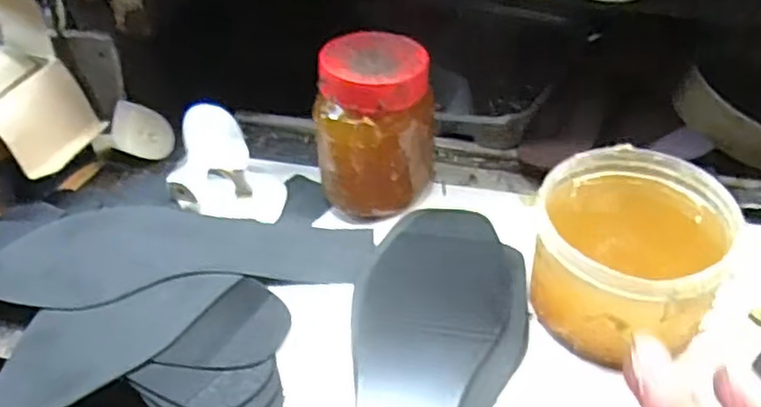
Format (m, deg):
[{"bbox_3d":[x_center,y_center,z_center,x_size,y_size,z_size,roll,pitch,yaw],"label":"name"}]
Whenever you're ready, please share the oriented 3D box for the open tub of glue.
[{"bbox_3d":[0.139,0.031,0.391,0.100,0.070,0.113,24,52,26],"label":"open tub of glue"}]

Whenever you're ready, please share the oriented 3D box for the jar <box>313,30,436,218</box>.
[{"bbox_3d":[-0.003,-0.053,0.461,0.075,0.103,0.072,-2,45,2],"label":"jar"}]

